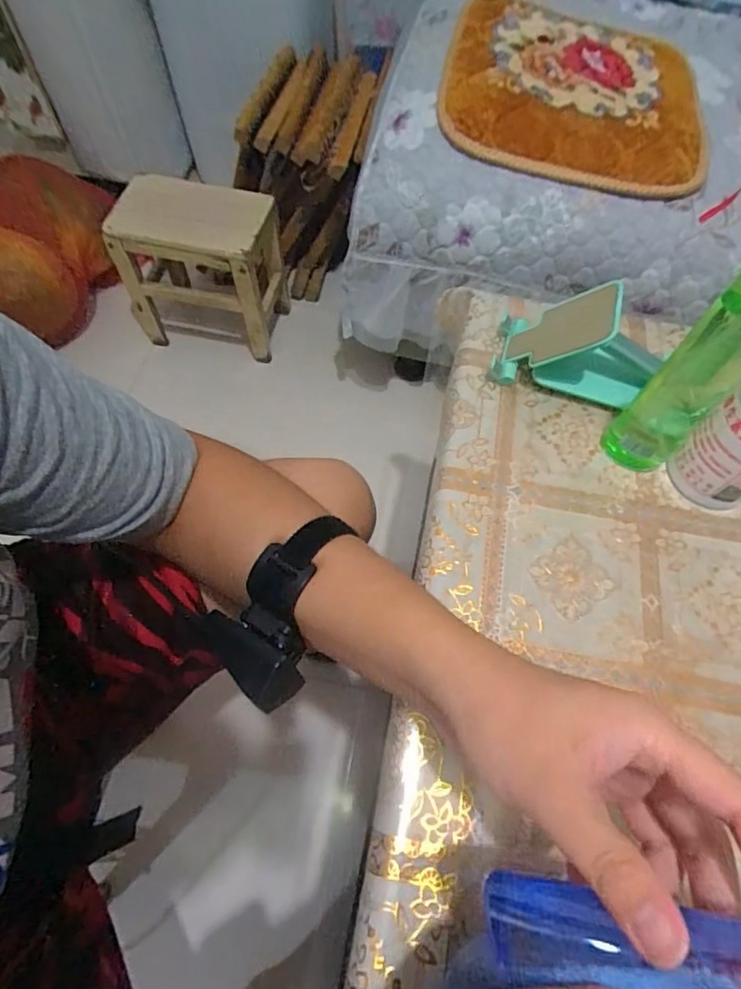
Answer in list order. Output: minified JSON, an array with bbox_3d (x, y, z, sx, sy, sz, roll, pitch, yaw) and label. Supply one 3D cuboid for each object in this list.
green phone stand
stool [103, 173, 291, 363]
[{"bbox_3d":[0.168,-0.120,0.416,0.123,0.073,0.063,17,64,6],"label":"green phone stand"},{"bbox_3d":[-0.319,-0.430,1.017,0.262,0.290,0.176,11,63,3],"label":"stool"}]

